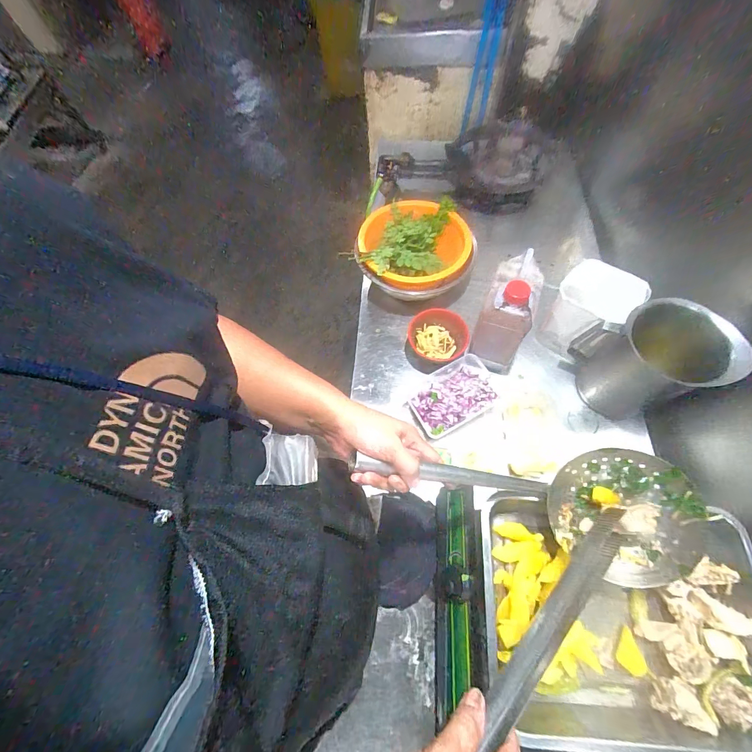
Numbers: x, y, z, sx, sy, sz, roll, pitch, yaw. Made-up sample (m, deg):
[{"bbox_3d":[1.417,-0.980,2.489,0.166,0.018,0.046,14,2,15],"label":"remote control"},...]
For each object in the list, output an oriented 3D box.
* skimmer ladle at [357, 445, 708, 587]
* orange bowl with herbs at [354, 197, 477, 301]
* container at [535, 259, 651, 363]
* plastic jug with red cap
[{"bbox_3d":[0.170,0.146,0.404,0.392,0.094,0.143,11,65,-6],"label":"skimmer ladle"},{"bbox_3d":[0.092,-0.299,0.810,0.265,0.086,0.259,-1,64,3],"label":"orange bowl with herbs"},{"bbox_3d":[0.410,-0.126,0.666,0.112,0.150,0.122,-42,69,-16],"label":"container"},{"bbox_3d":[0.257,-0.126,0.653,0.091,0.203,0.133,22,68,13],"label":"plastic jug with red cap"}]

